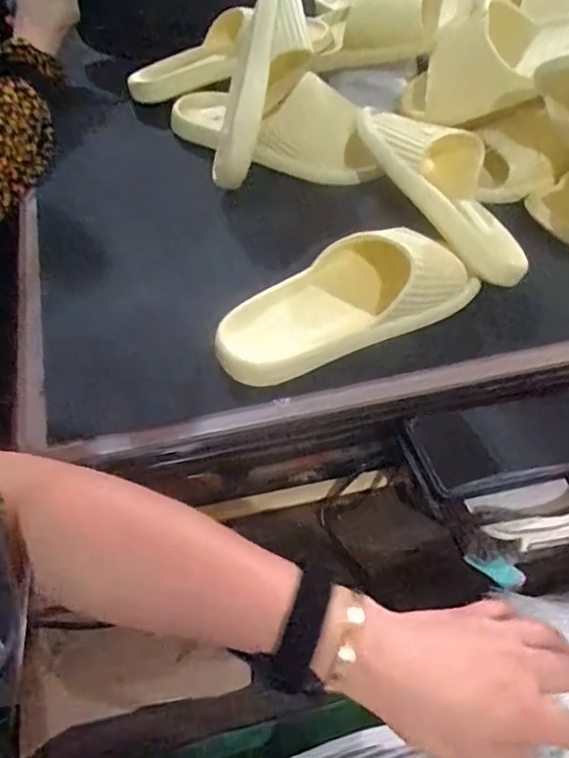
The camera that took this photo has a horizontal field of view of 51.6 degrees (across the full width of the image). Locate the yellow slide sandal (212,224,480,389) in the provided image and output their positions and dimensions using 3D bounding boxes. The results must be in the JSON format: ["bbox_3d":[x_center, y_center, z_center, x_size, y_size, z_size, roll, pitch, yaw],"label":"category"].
[{"bbox_3d":[0.048,-0.067,0.475,0.229,0.058,0.091,-25,56,-21],"label":"yellow slide sandal"}]

